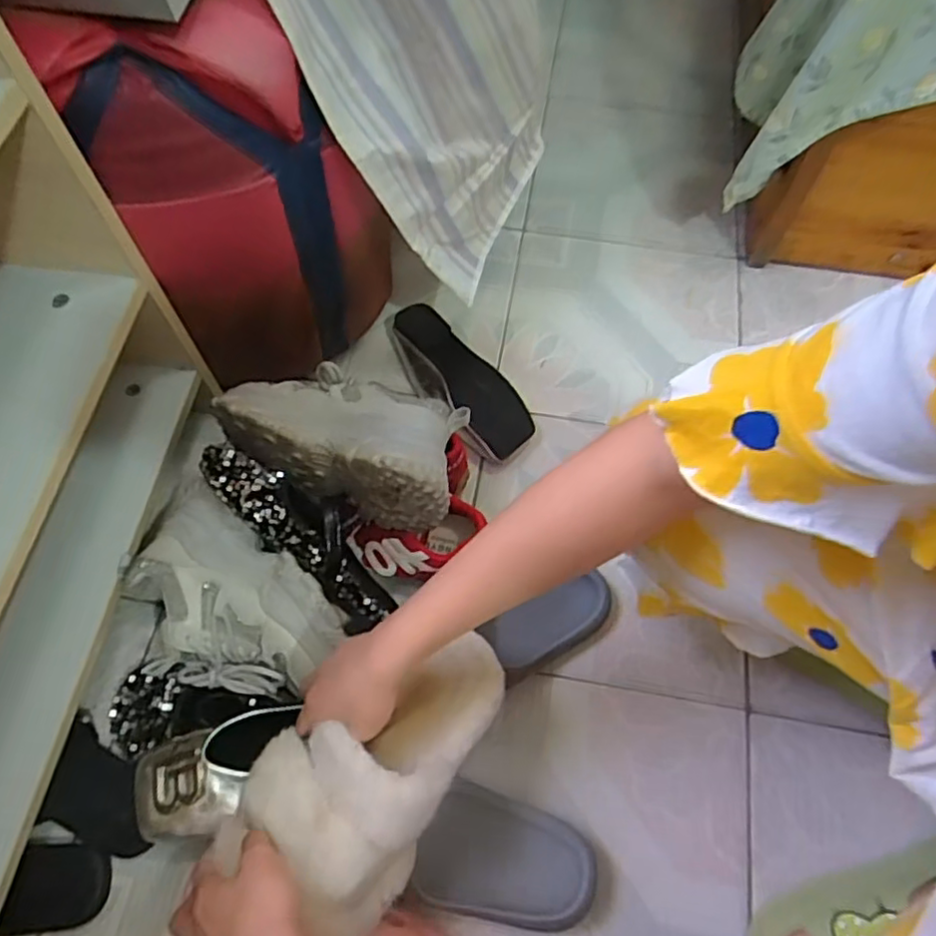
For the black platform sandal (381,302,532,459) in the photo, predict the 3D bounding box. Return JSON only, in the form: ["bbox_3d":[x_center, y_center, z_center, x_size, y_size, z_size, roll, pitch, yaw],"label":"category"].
[{"bbox_3d":[-0.015,-0.112,0.793,0.089,0.040,0.236,-36,70,-16],"label":"black platform sandal"}]

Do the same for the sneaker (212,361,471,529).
[{"bbox_3d":[-0.117,-0.044,0.625,0.241,0.084,0.134,19,66,8],"label":"sneaker"}]

